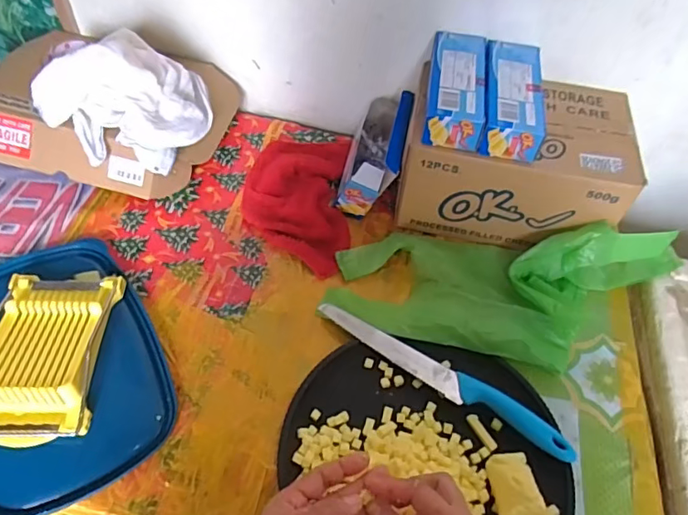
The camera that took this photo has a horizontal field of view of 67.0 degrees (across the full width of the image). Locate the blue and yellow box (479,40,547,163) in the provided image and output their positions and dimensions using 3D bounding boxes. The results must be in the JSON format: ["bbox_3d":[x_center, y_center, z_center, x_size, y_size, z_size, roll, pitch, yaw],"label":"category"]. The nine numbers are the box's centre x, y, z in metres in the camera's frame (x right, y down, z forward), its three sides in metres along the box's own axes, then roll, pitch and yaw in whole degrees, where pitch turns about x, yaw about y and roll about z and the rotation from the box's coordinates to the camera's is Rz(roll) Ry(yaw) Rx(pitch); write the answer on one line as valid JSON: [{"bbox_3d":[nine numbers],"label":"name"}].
[{"bbox_3d":[0.207,-0.200,0.648,0.070,0.046,0.176,10,53,3],"label":"blue and yellow box"}]

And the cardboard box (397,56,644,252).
[{"bbox_3d":[0.226,-0.132,0.715,0.268,0.149,0.181,13,53,5],"label":"cardboard box"}]

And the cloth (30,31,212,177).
[{"bbox_3d":[-0.290,-0.212,0.687,0.220,0.117,0.176,-16,56,-16],"label":"cloth"}]

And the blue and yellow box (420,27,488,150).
[{"bbox_3d":[0.139,-0.215,0.656,0.069,0.044,0.176,9,53,2],"label":"blue and yellow box"}]

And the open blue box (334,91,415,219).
[{"bbox_3d":[0.054,-0.161,0.751,0.066,0.131,0.193,32,49,-25],"label":"open blue box"}]

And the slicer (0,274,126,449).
[{"bbox_3d":[-0.327,0.097,0.571,0.125,0.043,0.205,2,53,-4],"label":"slicer"}]

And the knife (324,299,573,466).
[{"bbox_3d":[0.105,0.132,0.586,0.307,0.025,0.033,28,56,15],"label":"knife"}]

